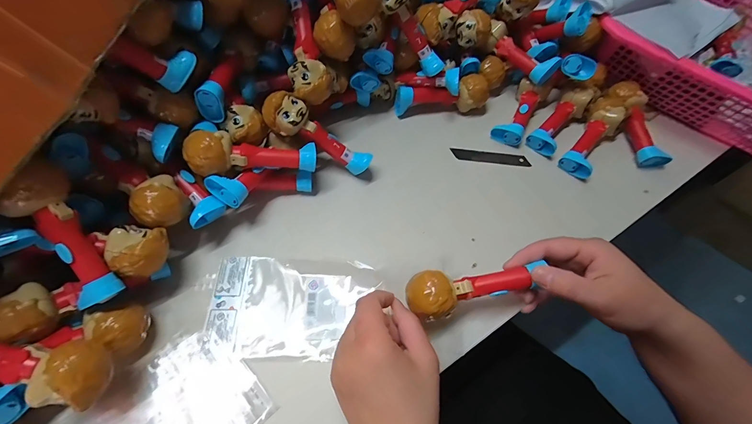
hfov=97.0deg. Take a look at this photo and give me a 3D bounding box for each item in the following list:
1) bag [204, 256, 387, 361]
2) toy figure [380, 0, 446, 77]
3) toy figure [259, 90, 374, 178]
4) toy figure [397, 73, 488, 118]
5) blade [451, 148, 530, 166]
[{"bbox_3d":[-0.079,0.090,0.319,0.153,0.008,0.092,3,61,-2],"label":"bag"},{"bbox_3d":[0.037,-0.214,0.379,0.038,0.126,0.030,-5,54,36],"label":"toy figure"},{"bbox_3d":[-0.063,-0.083,0.365,0.127,0.034,0.033,32,58,-26],"label":"toy figure"},{"bbox_3d":[0.089,-0.155,0.442,0.125,0.049,0.039,-3,62,-5],"label":"toy figure"},{"bbox_3d":[0.147,-0.070,0.426,0.098,0.004,0.018,5,61,-1],"label":"blade"}]

